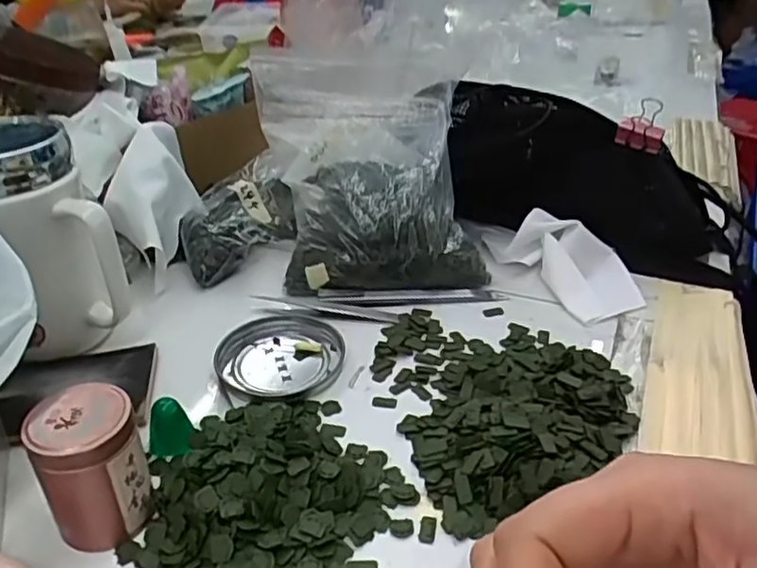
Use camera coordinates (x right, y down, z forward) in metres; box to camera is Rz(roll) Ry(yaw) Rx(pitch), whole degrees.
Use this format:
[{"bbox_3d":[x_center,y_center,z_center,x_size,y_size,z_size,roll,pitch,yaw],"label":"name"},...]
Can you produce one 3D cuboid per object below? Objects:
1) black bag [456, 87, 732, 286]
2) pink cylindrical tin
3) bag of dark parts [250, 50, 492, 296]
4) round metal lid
[{"bbox_3d":[0.158,-0.077,0.528,0.234,0.109,0.069,28,38,6],"label":"black bag"},{"bbox_3d":[-0.131,0.084,0.305,0.042,0.064,0.041,-1,32,1],"label":"pink cylindrical tin"},{"bbox_3d":[-0.021,-0.083,0.505,0.171,0.131,0.157,-7,33,-8],"label":"bag of dark parts"},{"bbox_3d":[-0.063,0.046,0.422,0.077,0.008,0.078,-1,32,1],"label":"round metal lid"}]

